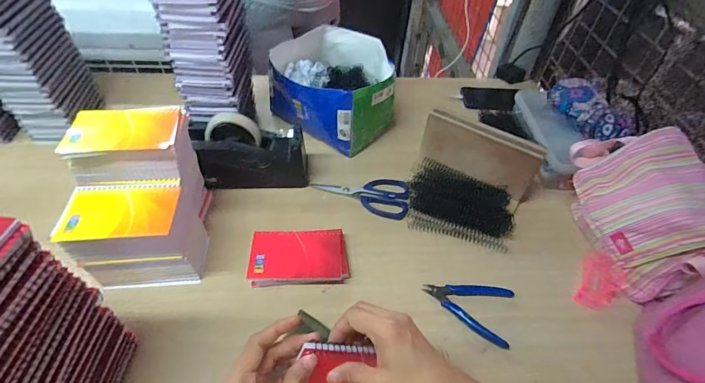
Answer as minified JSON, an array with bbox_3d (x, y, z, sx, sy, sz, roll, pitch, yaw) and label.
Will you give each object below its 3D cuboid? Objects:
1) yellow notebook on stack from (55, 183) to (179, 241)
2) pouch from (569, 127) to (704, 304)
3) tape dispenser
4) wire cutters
[{"bbox_3d":[-0.289,0.023,0.467,0.130,0.008,0.084,-1,48,-5],"label":"yellow notebook on stack"},{"bbox_3d":[0.426,0.013,0.557,0.070,0.175,0.253,28,41,-43],"label":"pouch"},{"bbox_3d":[-0.166,-0.062,0.626,0.178,0.102,0.065,-5,48,-8],"label":"tape dispenser"},{"bbox_3d":[0.173,0.150,0.530,0.123,0.016,0.084,35,54,25],"label":"wire cutters"}]

